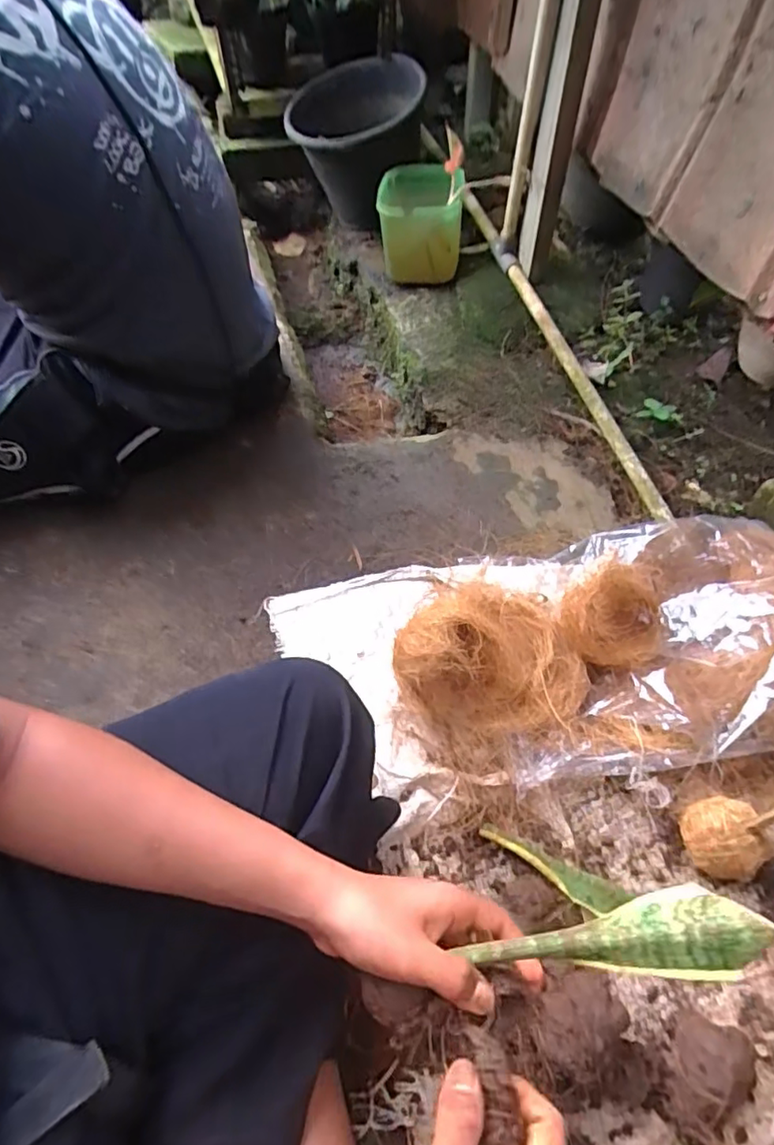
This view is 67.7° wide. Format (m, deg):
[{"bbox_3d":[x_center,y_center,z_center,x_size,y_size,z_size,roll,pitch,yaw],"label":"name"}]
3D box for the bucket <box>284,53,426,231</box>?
[{"bbox_3d":[-0.061,-0.865,1.221,0.274,0.275,0.299,-1,58,2],"label":"bucket"}]

